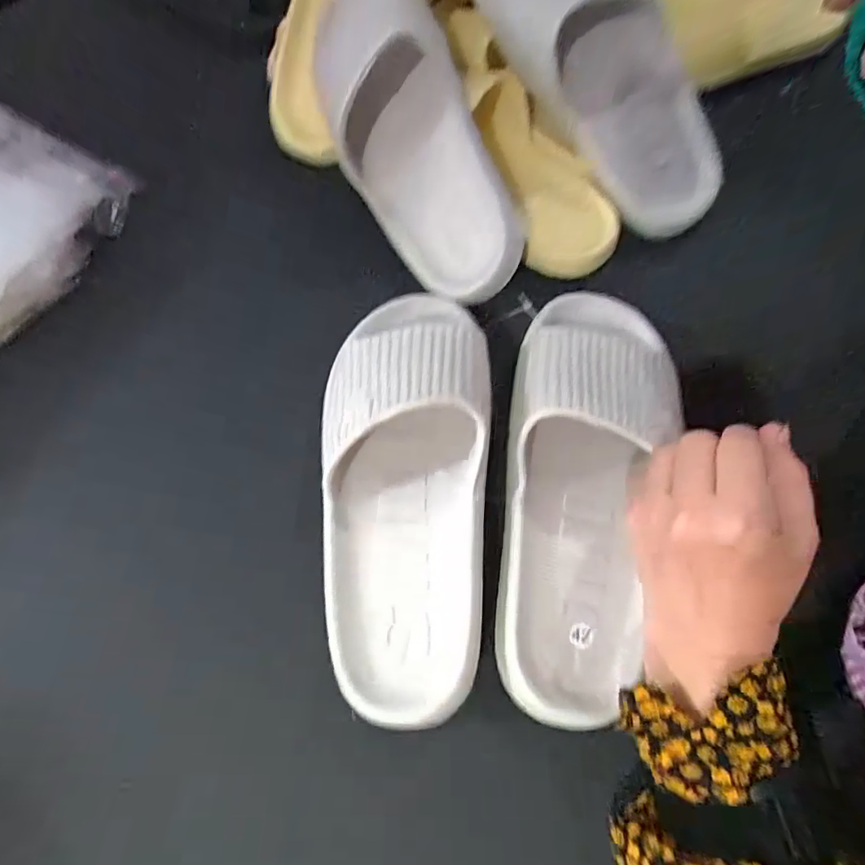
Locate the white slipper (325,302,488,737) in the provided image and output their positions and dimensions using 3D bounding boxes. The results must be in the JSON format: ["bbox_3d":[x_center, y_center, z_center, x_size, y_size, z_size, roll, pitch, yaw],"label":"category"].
[{"bbox_3d":[-0.019,0.018,0.300,0.102,0.062,0.265,4,69,3],"label":"white slipper"}]

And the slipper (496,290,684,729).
[{"bbox_3d":[0.090,0.026,0.308,0.090,0.067,0.263,8,77,5],"label":"slipper"}]

